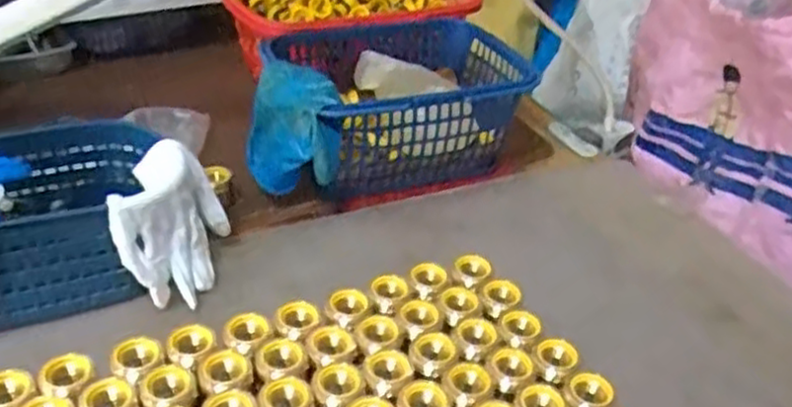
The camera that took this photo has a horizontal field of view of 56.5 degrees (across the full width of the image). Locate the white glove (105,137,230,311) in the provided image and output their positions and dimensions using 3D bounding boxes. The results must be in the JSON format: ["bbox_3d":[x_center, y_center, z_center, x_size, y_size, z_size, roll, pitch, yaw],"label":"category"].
[{"bbox_3d":[-0.174,0.017,0.572,0.071,0.091,0.110,0,35,-5],"label":"white glove"}]

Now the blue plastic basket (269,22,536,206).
[{"bbox_3d":[0.006,-0.100,0.756,0.223,0.114,0.183,-11,37,-21],"label":"blue plastic basket"}]

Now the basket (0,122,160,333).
[{"bbox_3d":[-0.288,0.016,0.580,0.208,0.098,0.167,-14,38,-24],"label":"basket"}]

